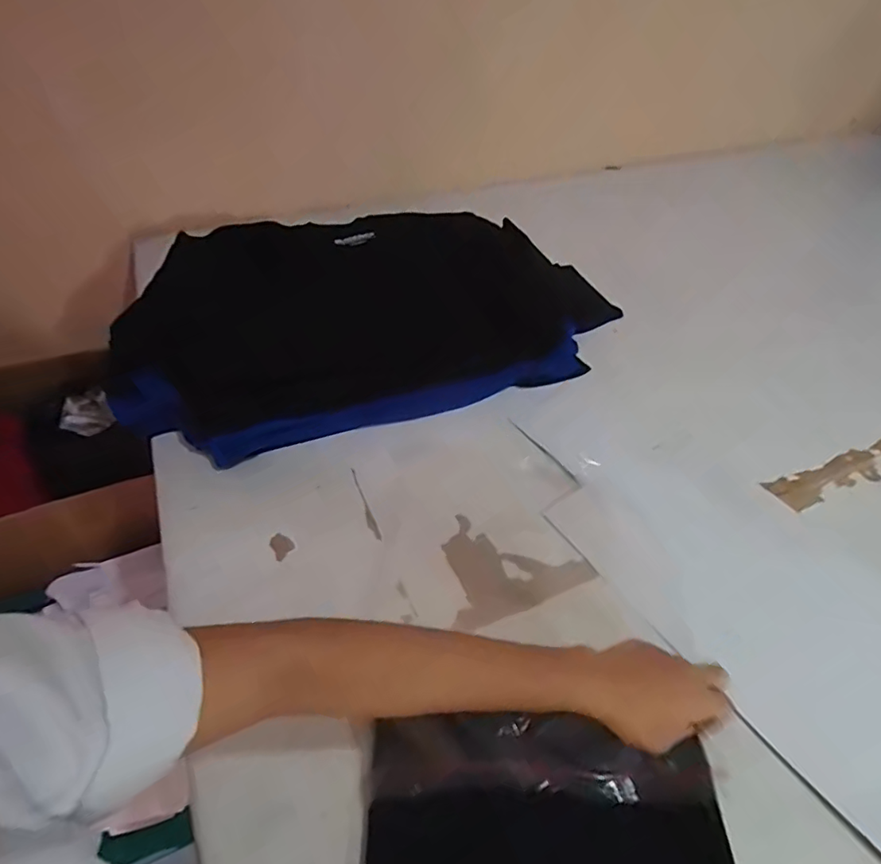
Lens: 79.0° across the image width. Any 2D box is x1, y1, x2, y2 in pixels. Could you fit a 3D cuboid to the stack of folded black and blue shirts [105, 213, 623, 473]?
[{"bbox_3d":[-0.092,-0.185,0.812,0.747,0.150,0.356,-15,49,-18],"label":"stack of folded black and blue shirts"}]

